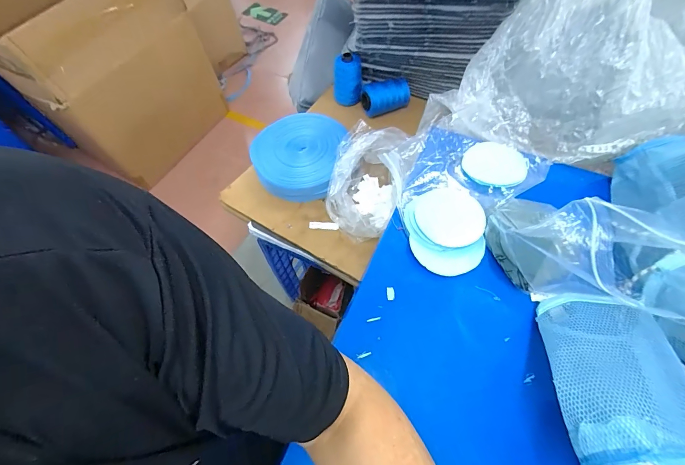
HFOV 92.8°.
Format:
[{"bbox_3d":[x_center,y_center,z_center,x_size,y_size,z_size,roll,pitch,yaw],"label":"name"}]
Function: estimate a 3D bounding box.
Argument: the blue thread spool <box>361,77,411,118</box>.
[{"bbox_3d":[0.101,-0.321,0.769,0.109,0.053,0.062,-15,63,-4],"label":"blue thread spool"}]

